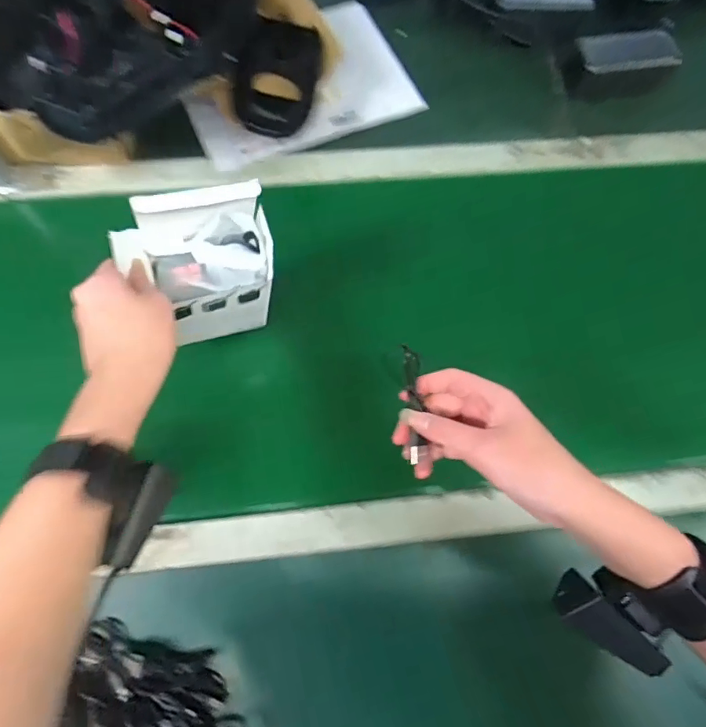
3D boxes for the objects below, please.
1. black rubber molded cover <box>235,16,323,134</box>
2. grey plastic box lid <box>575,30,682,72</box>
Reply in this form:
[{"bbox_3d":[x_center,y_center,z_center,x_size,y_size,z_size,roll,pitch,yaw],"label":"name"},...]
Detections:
[{"bbox_3d":[-0.086,-0.342,0.560,0.094,0.034,0.149,11,71,1],"label":"black rubber molded cover"},{"bbox_3d":[0.367,-0.421,0.630,0.124,0.015,0.068,-6,71,-5],"label":"grey plastic box lid"}]

